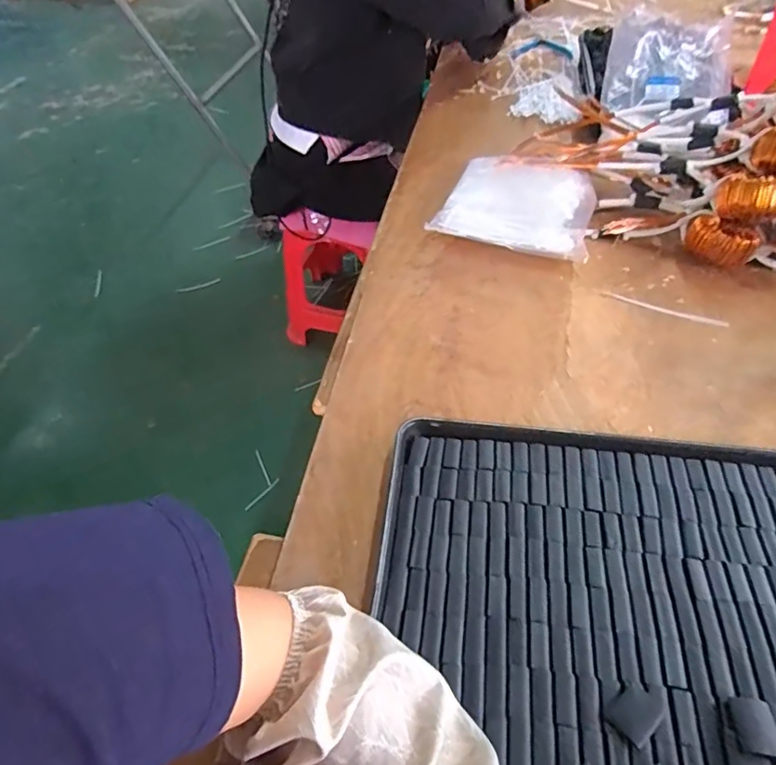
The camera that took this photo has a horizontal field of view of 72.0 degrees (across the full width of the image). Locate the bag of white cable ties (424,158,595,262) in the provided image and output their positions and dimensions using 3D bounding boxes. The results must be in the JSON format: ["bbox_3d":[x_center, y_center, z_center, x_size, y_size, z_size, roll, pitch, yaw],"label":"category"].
[{"bbox_3d":[0.188,-0.259,0.761,0.205,0.043,0.199,16,51,15],"label":"bag of white cable ties"}]

